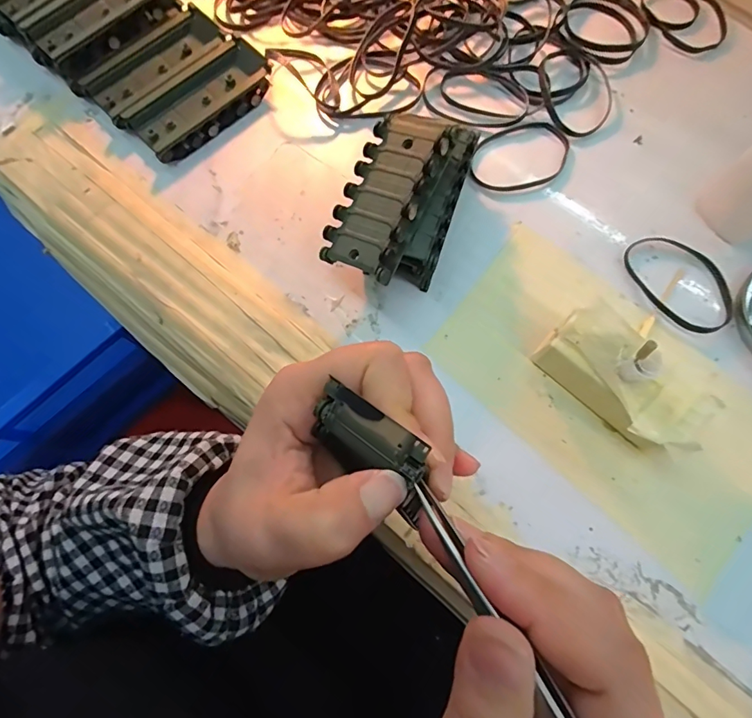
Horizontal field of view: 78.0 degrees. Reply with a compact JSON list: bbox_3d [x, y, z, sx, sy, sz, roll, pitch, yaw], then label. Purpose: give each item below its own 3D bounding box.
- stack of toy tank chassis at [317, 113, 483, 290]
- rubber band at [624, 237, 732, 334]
[{"bbox_3d":[0.017,-0.088,0.267,0.061,0.062,0.103,25,76,8],"label":"stack of toy tank chassis"},{"bbox_3d":[0.186,-0.048,0.281,0.048,0.006,0.070,-27,75,-7],"label":"rubber band"}]

